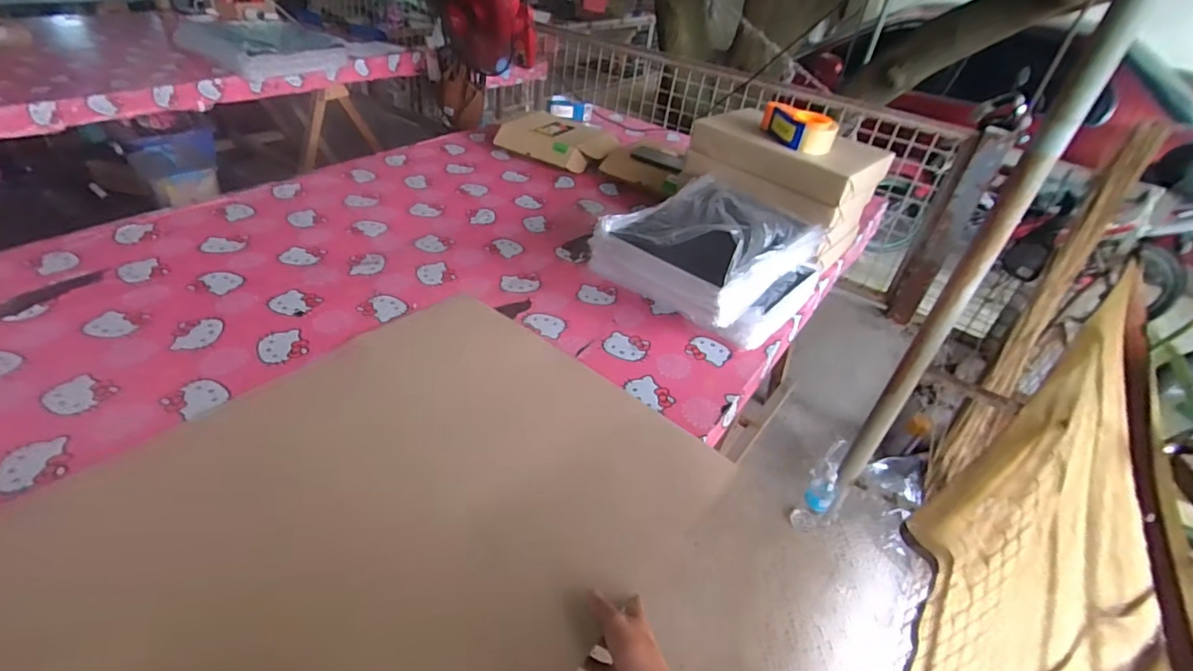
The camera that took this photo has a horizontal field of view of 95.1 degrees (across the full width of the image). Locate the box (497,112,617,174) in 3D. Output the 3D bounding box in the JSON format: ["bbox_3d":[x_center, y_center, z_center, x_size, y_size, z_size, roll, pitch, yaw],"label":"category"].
[{"bbox_3d":[-0.108,-0.593,1.677,0.374,0.090,0.240,23,41,20],"label":"box"}]

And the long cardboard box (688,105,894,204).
[{"bbox_3d":[0.432,-0.406,1.253,0.404,0.103,0.217,31,44,28],"label":"long cardboard box"}]

